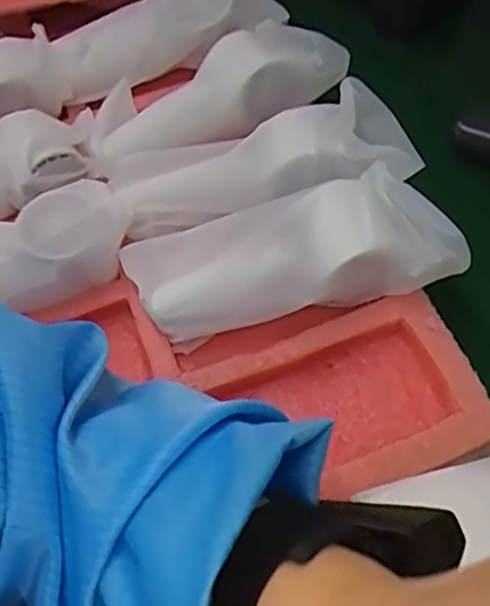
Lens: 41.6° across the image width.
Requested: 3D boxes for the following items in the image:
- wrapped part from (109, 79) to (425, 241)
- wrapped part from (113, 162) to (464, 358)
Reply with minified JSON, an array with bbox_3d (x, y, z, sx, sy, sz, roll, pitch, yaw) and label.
[{"bbox_3d":[0.009,-0.092,0.420,0.193,0.047,0.075,-13,59,-3],"label":"wrapped part"},{"bbox_3d":[0.026,-0.025,0.387,0.186,0.052,0.074,-15,59,-5],"label":"wrapped part"}]

